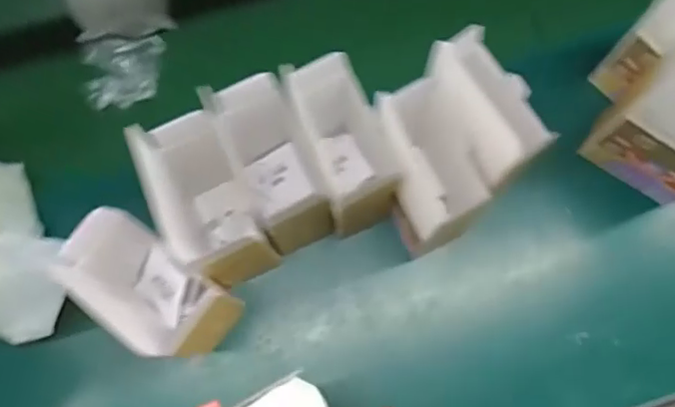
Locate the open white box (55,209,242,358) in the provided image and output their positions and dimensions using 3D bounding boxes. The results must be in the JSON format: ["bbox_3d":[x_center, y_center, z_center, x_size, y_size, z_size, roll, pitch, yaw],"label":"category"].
[{"bbox_3d":[-0.170,0.086,0.570,0.131,0.236,0.070,41,79,9],"label":"open white box"}]

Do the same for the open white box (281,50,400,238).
[{"bbox_3d":[0.008,-0.047,0.609,0.075,0.208,0.141,-25,77,-7],"label":"open white box"}]

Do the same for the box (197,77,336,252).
[{"bbox_3d":[-0.065,-0.029,0.608,0.070,0.207,0.135,-26,77,-7],"label":"box"}]

